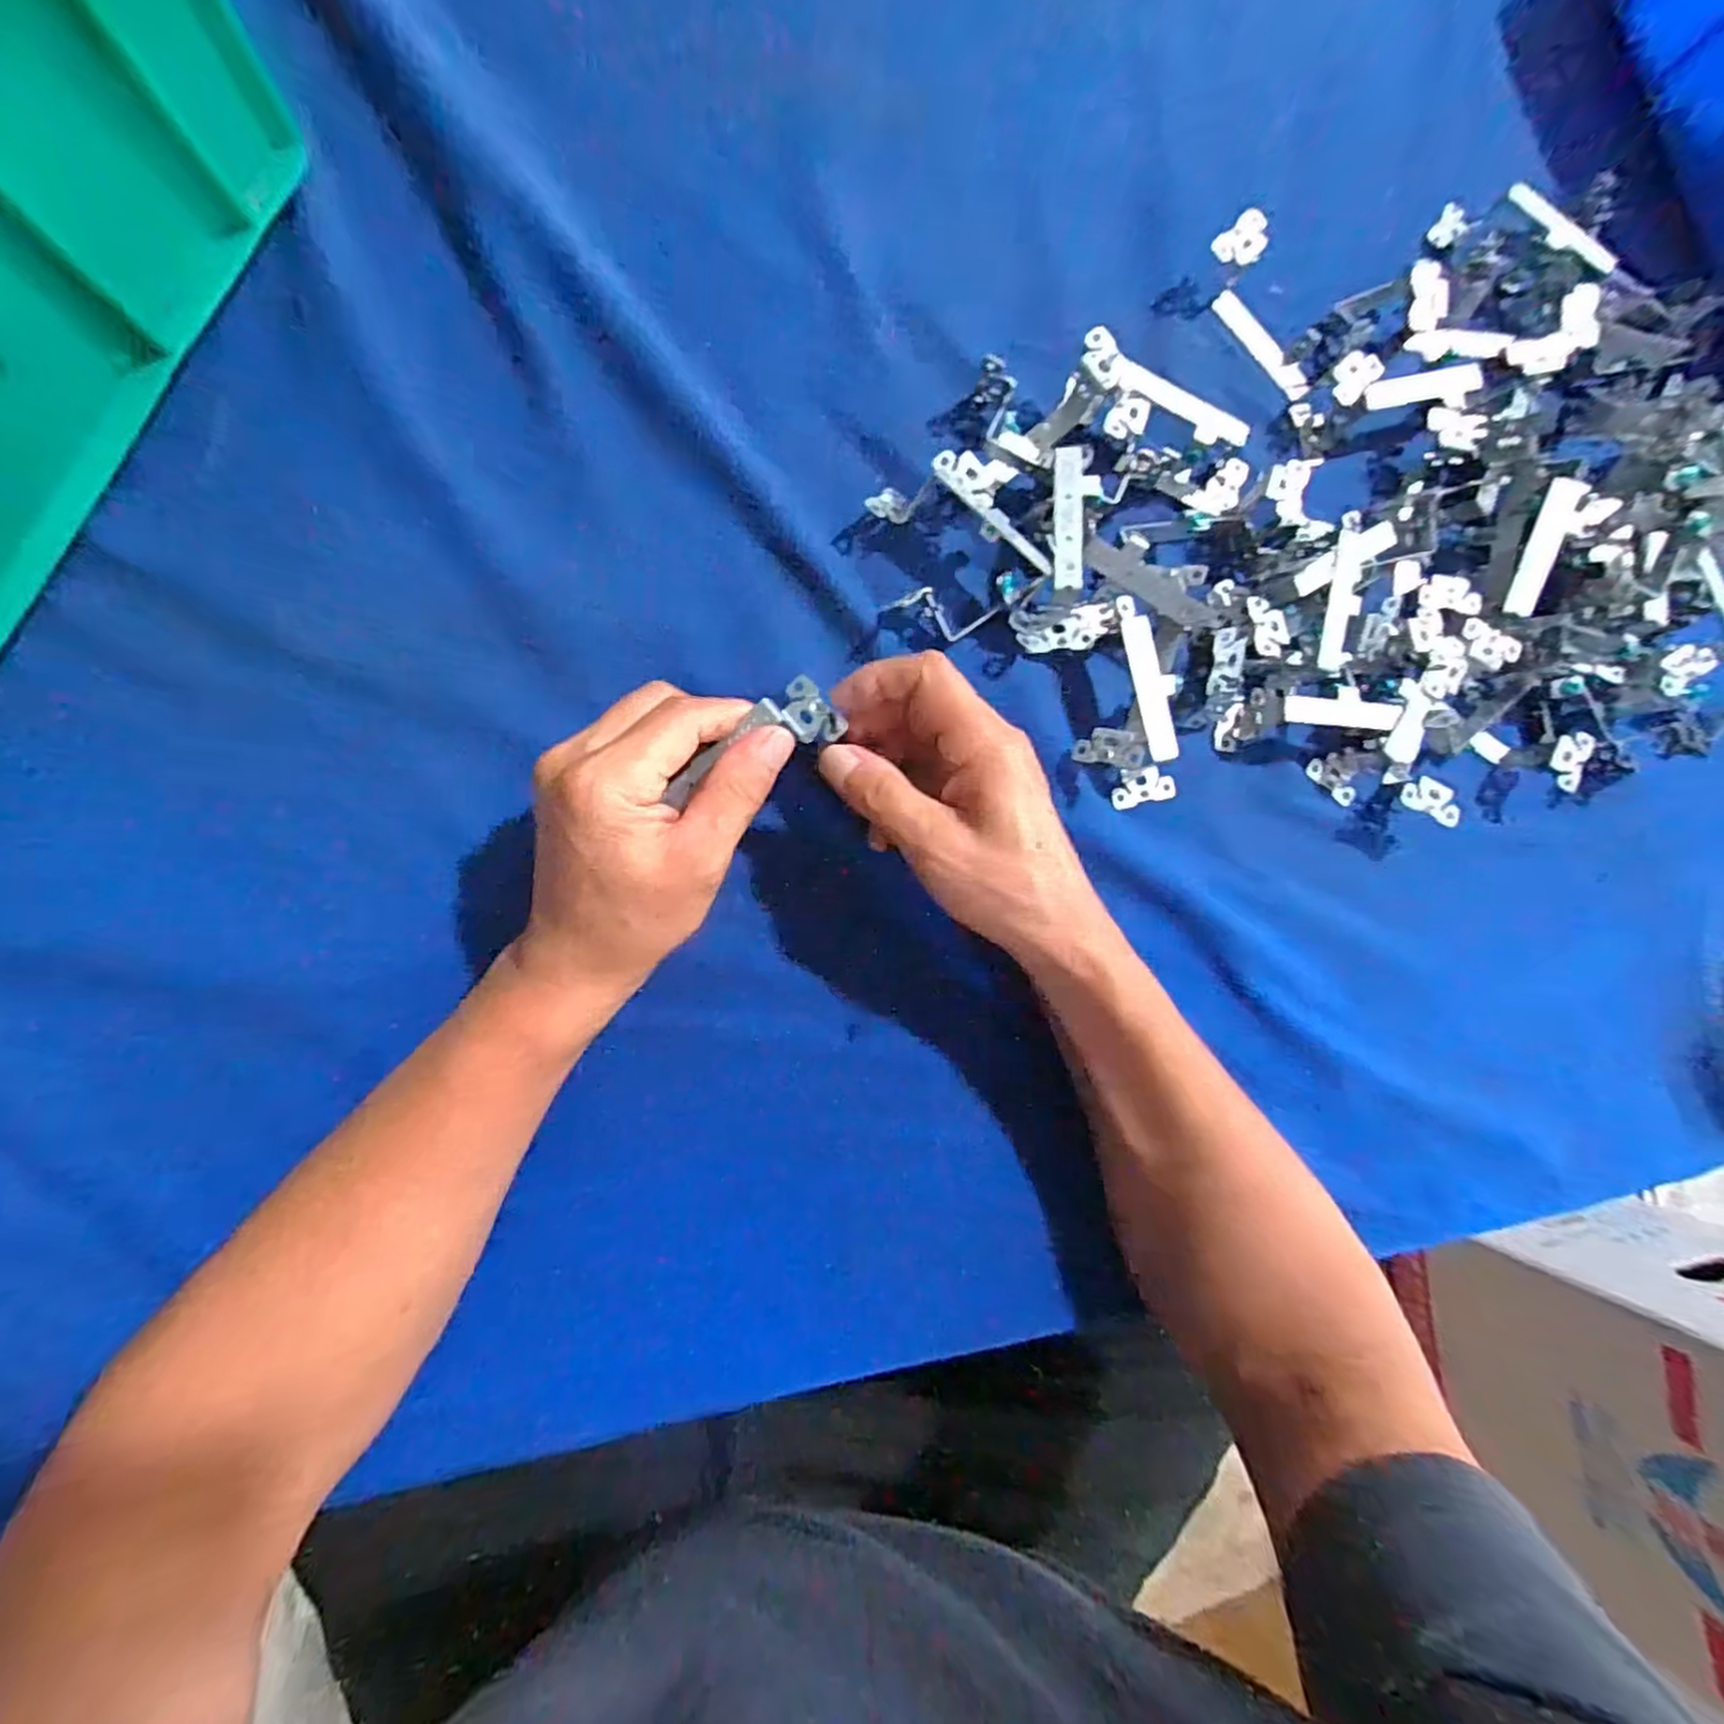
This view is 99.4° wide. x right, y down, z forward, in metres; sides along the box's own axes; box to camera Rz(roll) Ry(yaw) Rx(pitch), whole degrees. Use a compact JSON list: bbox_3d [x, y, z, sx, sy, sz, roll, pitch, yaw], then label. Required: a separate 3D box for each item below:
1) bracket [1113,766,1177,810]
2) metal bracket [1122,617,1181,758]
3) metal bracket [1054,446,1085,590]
[{"bbox_3d":[0.147,-0.039,0.381,0.032,0.007,0.019,-13,91,-10],"label":"bracket"},{"bbox_3d":[0.143,-0.085,0.350,0.021,0.005,0.071,-11,90,-10],"label":"metal bracket"},{"bbox_3d":[0.097,-0.161,0.343,0.013,0.004,0.067,1,88,13],"label":"metal bracket"}]

